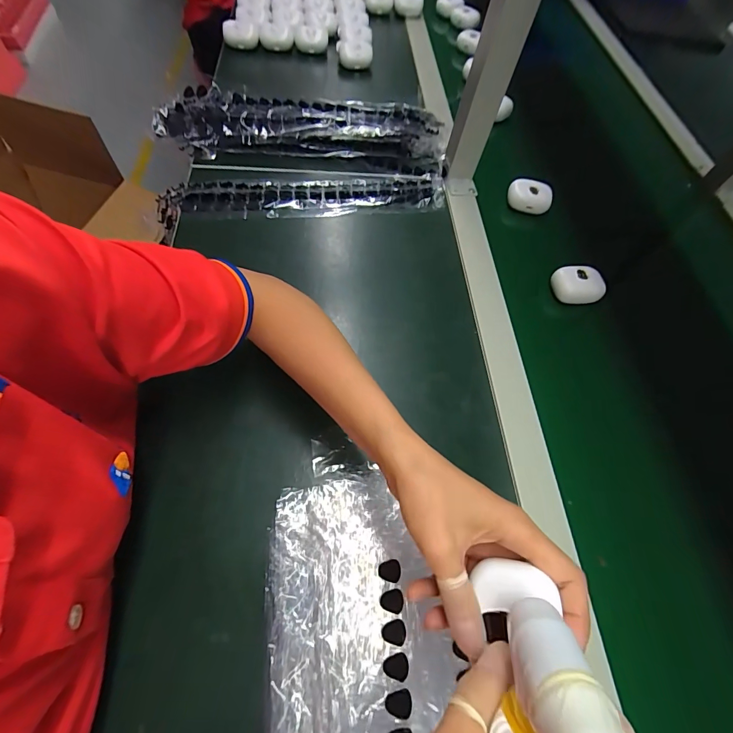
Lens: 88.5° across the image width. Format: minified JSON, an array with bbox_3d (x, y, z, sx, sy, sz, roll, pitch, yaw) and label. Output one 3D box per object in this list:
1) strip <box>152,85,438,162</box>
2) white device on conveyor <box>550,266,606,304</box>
[{"bbox_3d":[-0.083,-0.335,0.529,0.399,0.056,0.080,-1,63,-9],"label":"strip"},{"bbox_3d":[0.258,-0.100,0.462,0.055,0.031,0.038,8,62,-2],"label":"white device on conveyor"}]

